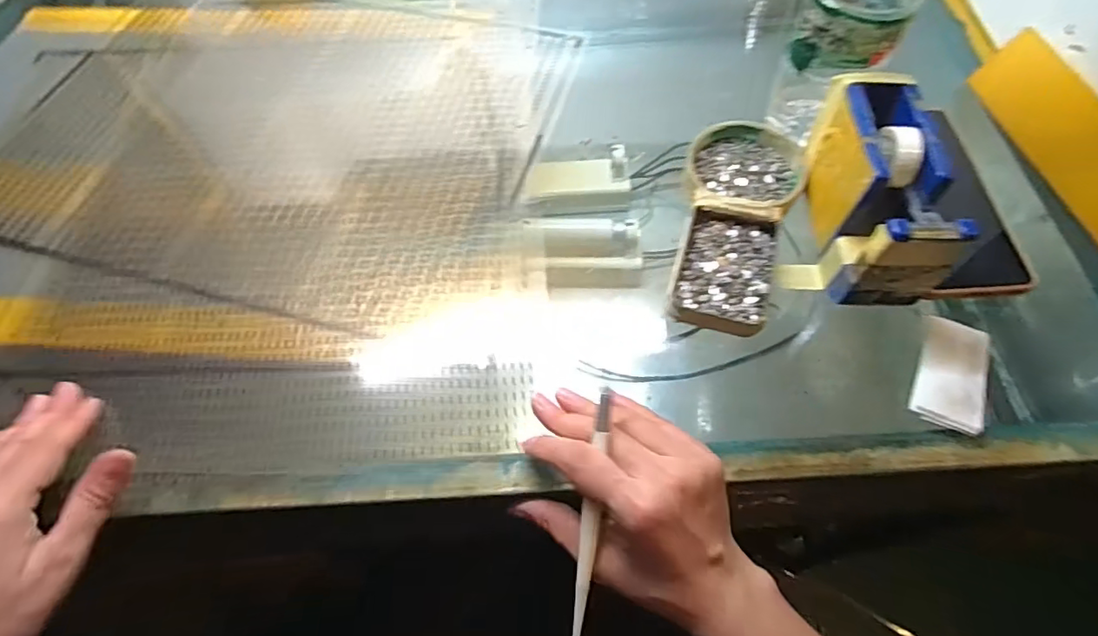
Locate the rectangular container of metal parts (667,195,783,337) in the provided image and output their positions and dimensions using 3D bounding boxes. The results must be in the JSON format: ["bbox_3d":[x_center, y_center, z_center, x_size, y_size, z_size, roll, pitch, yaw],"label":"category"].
[{"bbox_3d":[0.118,-0.037,0.367,0.060,0.015,0.096,15,62,11],"label":"rectangular container of metal parts"}]

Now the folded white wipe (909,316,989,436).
[{"bbox_3d":[0.240,0.032,0.331,0.036,0.009,0.068,16,63,12],"label":"folded white wipe"}]

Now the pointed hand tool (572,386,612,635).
[{"bbox_3d":[0.022,0.105,0.291,0.007,0.004,0.139,6,89,7],"label":"pointed hand tool"}]

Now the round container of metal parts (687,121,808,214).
[{"bbox_3d":[0.142,-0.108,0.400,0.080,0.012,0.078,-1,60,2],"label":"round container of metal parts"}]

